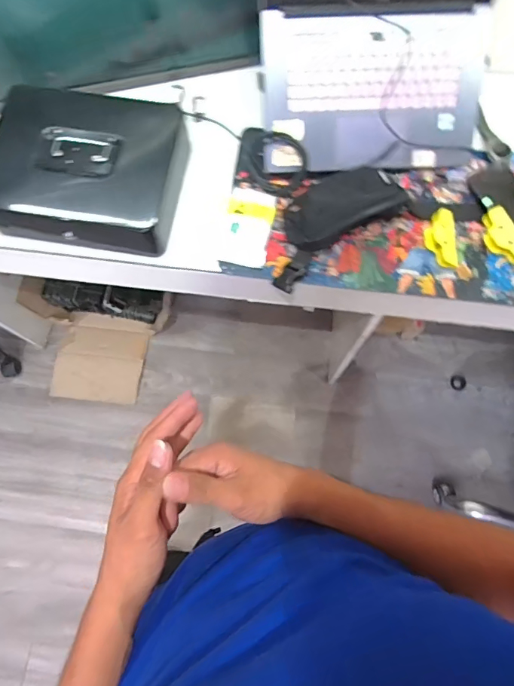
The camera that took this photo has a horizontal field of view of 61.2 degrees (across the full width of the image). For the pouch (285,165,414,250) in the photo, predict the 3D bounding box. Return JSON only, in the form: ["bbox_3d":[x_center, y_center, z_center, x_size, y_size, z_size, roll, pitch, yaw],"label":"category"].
[{"bbox_3d":[0.141,-0.231,0.723,0.198,0.056,0.123,-24,74,-7],"label":"pouch"}]

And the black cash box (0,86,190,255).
[{"bbox_3d":[-0.278,-0.279,0.705,0.293,0.099,0.236,7,73,3],"label":"black cash box"}]

